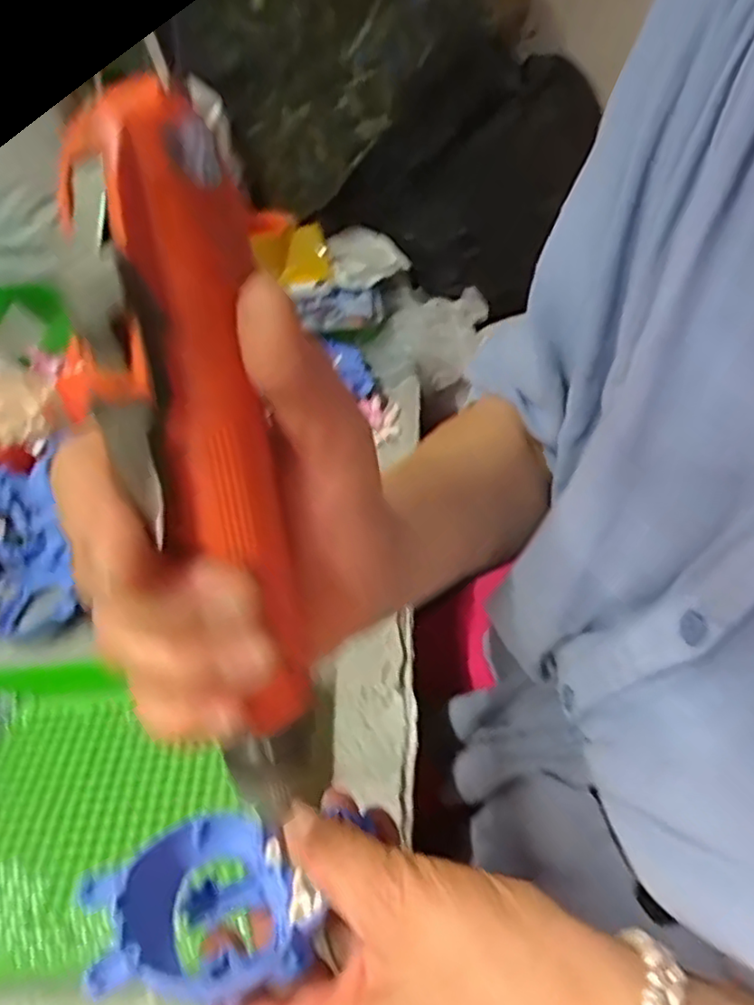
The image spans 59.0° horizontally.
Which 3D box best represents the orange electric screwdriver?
[{"bbox_3d":[-0.044,-0.002,0.178,0.040,0.188,0.039,-10,18,-5],"label":"orange electric screwdriver"}]

